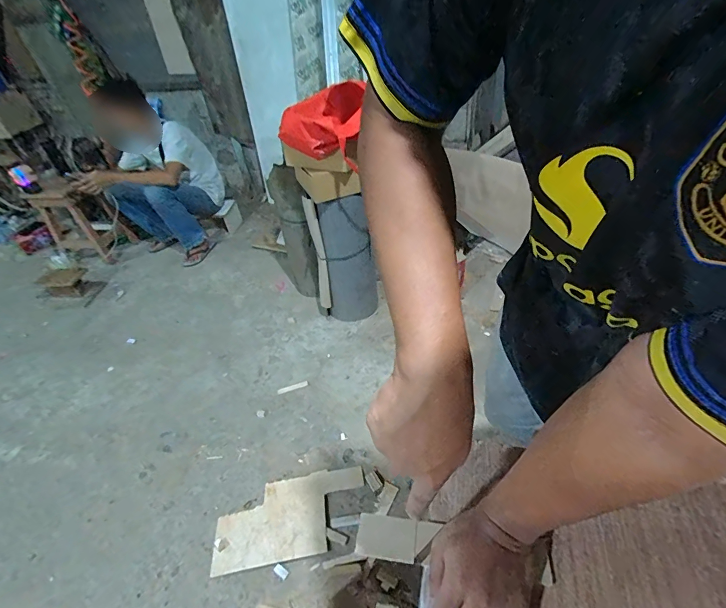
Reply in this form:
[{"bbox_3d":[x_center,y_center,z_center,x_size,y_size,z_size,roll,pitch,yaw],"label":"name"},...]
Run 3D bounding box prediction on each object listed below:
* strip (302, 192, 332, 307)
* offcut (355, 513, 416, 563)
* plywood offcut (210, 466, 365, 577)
[{"bbox_3d":[-0.188,-0.194,1.614,0.049,0.532,0.067,-21,44,-17],"label":"strip"},{"bbox_3d":[0.026,0.269,0.437,0.068,0.005,0.043,-2,40,16],"label":"offcut"},{"bbox_3d":[-0.221,0.658,1.178,0.459,0.017,0.232,-11,42,-6],"label":"plywood offcut"}]

